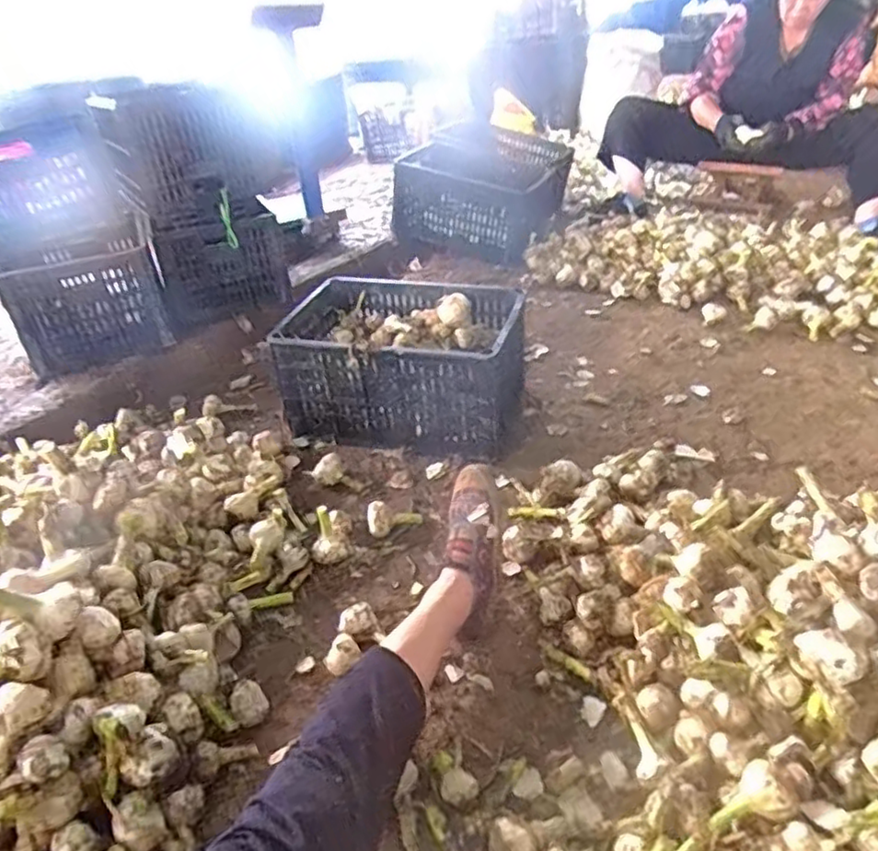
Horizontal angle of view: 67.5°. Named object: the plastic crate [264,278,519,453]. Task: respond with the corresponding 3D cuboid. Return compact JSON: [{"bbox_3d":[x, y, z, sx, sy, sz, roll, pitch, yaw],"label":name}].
[{"bbox_3d":[-0.068,-0.133,1.343,0.458,0.213,0.357,2,34,12],"label":"plastic crate"}]

